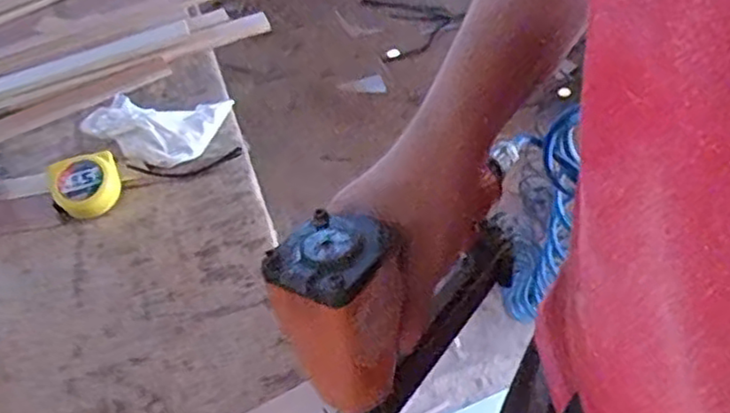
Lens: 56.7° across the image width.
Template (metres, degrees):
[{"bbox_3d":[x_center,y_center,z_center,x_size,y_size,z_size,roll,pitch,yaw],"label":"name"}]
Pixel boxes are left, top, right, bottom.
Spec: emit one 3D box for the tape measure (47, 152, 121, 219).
[{"bbox_3d":[-0.290,-0.024,0.705,0.067,0.039,0.061,-22,46,-11],"label":"tape measure"}]

